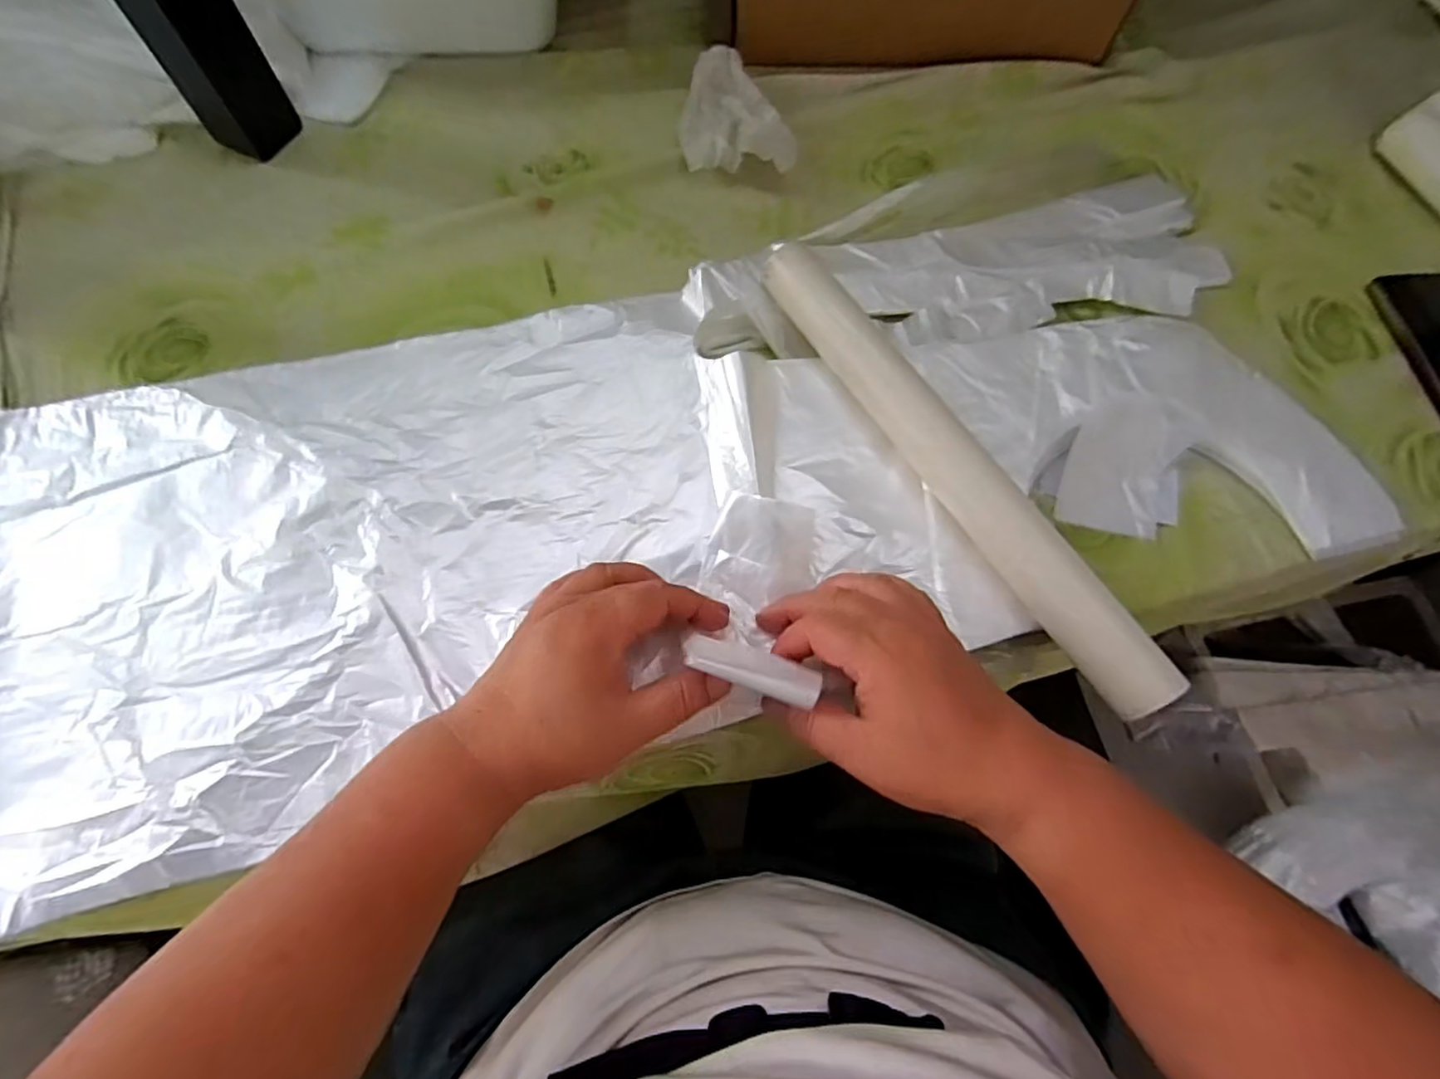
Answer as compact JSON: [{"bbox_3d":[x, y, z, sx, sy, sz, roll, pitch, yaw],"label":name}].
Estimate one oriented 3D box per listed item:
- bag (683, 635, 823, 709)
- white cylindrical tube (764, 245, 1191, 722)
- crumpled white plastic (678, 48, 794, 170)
[{"bbox_3d":[0.016,0.062,0.302,0.067,0.009,0.020,19,66,-5],"label":"bag"},{"bbox_3d":[0.139,-0.053,0.395,0.034,0.037,0.356,-28,70,-13],"label":"white cylindrical tube"},{"bbox_3d":[0.013,-0.364,0.538,0.090,0.028,0.128,-2,66,-2],"label":"crumpled white plastic"}]

